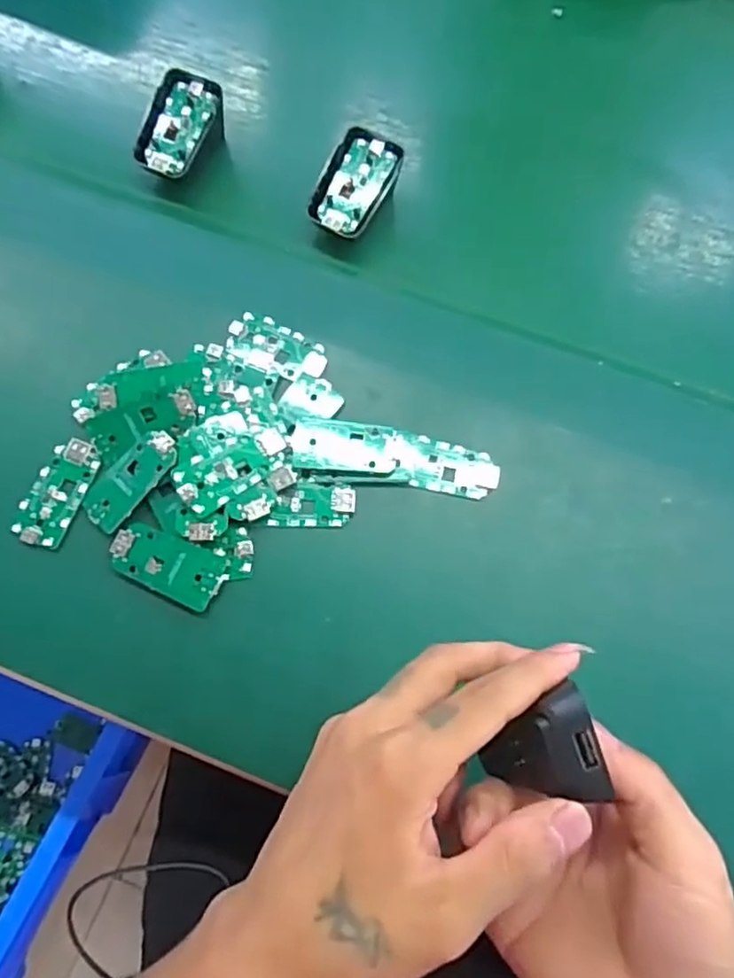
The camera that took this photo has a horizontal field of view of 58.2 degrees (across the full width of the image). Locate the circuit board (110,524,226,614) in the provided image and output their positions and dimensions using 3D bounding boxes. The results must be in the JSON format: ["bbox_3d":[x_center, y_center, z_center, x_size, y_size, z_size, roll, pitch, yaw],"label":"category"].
[{"bbox_3d":[-0.111,0.041,0.370,0.063,0.007,0.035,24,71,7],"label":"circuit board"}]

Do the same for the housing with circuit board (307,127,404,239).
[{"bbox_3d":[-0.008,-0.201,0.439,0.043,0.019,0.068,30,91,6],"label":"housing with circuit board"}]

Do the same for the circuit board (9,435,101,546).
[{"bbox_3d":[-0.179,0.002,0.382,0.030,0.006,0.063,21,71,6],"label":"circuit board"}]

